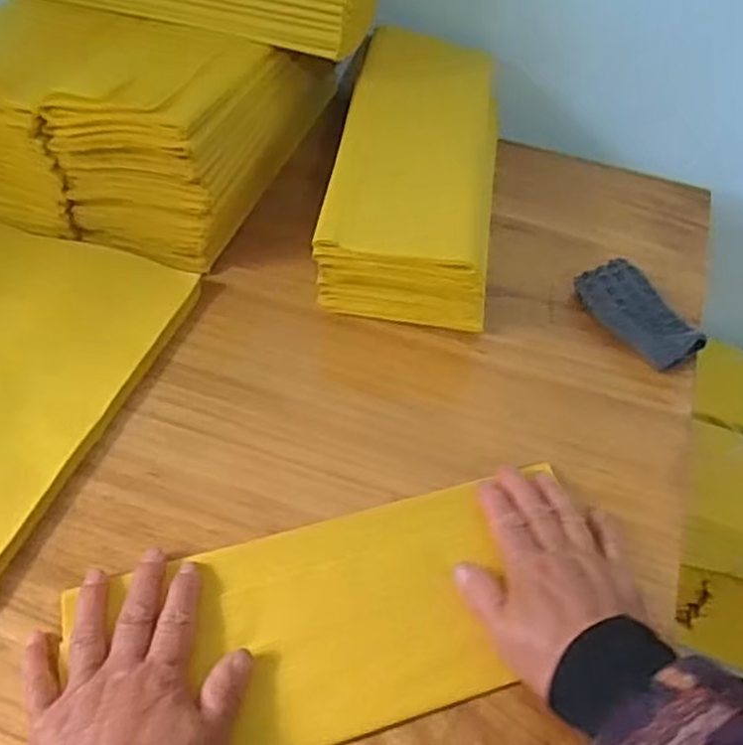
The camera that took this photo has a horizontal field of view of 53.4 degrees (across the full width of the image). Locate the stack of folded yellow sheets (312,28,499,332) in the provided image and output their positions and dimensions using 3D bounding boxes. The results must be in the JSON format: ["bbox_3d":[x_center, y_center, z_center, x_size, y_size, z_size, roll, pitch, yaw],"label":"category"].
[{"bbox_3d":[0.044,-0.181,0.653,0.135,0.090,0.316,9,50,3],"label":"stack of folded yellow sheets"}]

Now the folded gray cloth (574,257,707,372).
[{"bbox_3d":[0.212,-0.046,0.588,0.048,0.032,0.105,-23,56,-22],"label":"folded gray cloth"}]

